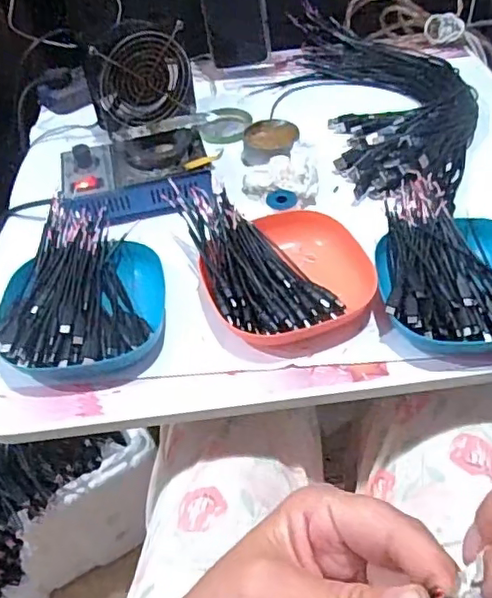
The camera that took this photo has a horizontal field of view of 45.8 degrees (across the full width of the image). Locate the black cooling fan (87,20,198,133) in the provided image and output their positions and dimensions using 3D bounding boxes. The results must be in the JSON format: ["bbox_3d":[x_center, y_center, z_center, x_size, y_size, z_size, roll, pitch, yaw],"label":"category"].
[{"bbox_3d":[-0.125,-0.265,0.698,0.121,0.108,0.051,-22,45,-14],"label":"black cooling fan"}]

